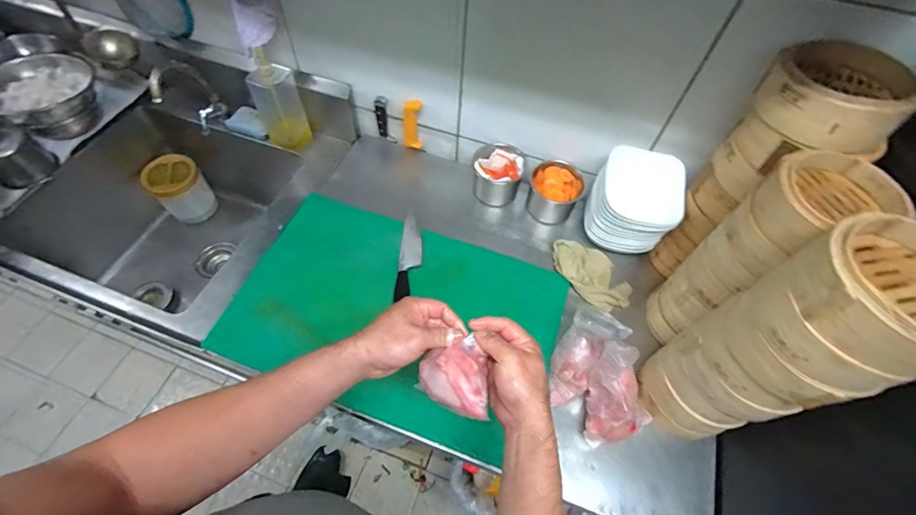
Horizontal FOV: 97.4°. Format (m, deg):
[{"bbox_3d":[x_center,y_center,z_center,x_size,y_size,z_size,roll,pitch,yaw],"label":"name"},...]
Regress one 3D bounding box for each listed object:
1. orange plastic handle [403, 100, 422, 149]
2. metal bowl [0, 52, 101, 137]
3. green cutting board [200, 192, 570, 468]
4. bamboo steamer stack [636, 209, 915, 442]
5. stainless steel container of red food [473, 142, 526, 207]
[{"bbox_3d":[-0.115,-0.334,1.028,0.046,0.148,0.017,17,59,7],"label":"orange plastic handle"},{"bbox_3d":[-1.081,-0.422,1.062,0.255,0.106,0.233,37,64,18],"label":"metal bowl"},{"bbox_3d":[-0.120,0.105,0.801,0.614,0.038,0.391,19,61,9],"label":"green cutting board"},{"bbox_3d":[0.416,0.139,0.559,0.149,0.449,0.145,-20,62,-15],"label":"bamboo steamer stack"},{"bbox_3d":[0.095,-0.192,0.985,0.118,0.117,0.125,1,58,-2],"label":"stainless steel container of red food"}]

